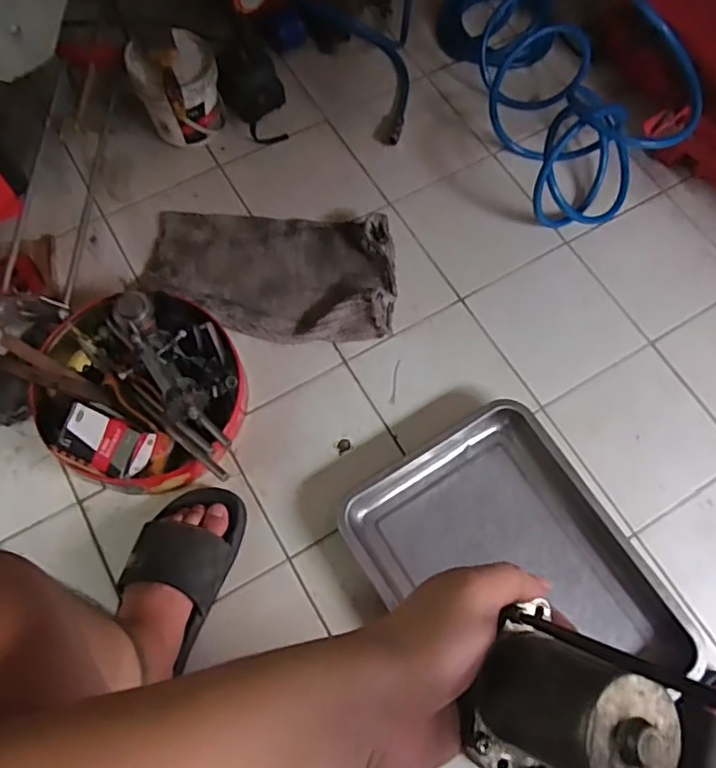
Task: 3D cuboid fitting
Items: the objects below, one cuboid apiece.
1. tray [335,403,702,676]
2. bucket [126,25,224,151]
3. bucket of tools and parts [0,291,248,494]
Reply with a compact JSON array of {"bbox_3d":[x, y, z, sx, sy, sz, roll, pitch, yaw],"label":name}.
[{"bbox_3d":[0.194,0.231,0.771,0.292,0.038,0.374,-33,73,-13],"label":"tray"},{"bbox_3d":[-0.267,-0.444,0.968,0.123,0.138,0.115,0,68,-1],"label":"bucket"},{"bbox_3d":[-0.302,0.004,0.804,0.298,0.103,0.254,1,68,-1],"label":"bucket of tools and parts"}]

